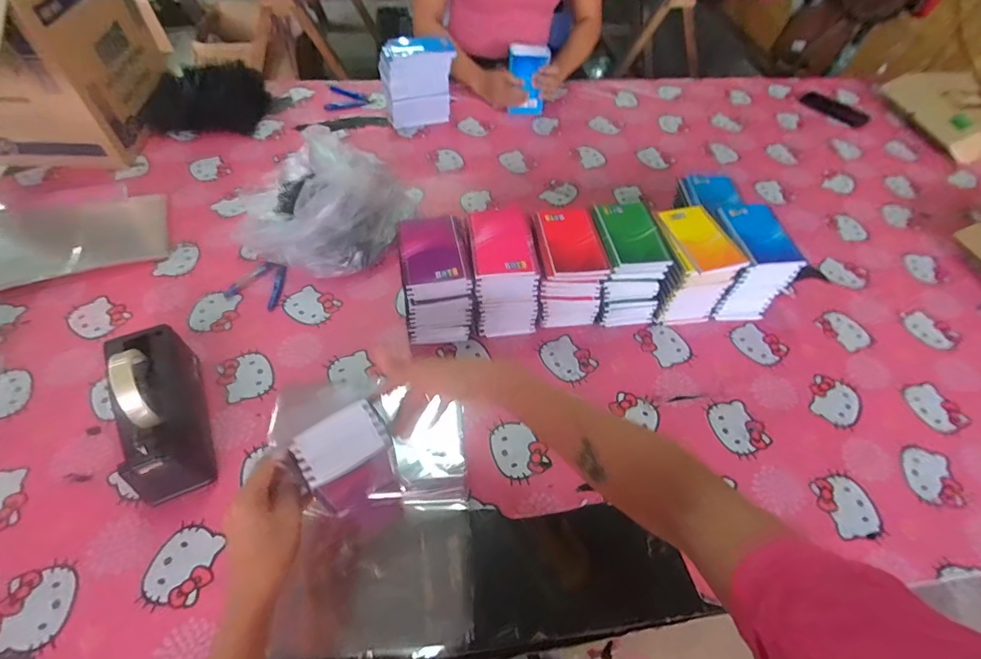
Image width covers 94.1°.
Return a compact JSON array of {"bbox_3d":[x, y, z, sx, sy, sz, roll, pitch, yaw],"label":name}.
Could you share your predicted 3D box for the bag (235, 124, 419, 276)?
[{"bbox_3d":[-0.292,-0.248,0.791,0.272,0.175,0.253,21,56,12],"label":"bag"}]

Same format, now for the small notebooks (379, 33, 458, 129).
[{"bbox_3d":[-0.167,-0.546,1.027,0.146,0.161,0.085,-13,56,-12],"label":"small notebooks"}]

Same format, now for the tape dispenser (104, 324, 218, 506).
[{"bbox_3d":[-0.409,0.099,0.566,0.075,0.127,0.212,-22,58,-18],"label":"tape dispenser"}]

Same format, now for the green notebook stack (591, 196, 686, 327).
[{"bbox_3d":[0.217,-0.103,0.745,0.110,0.138,0.141,-5,54,-6],"label":"green notebook stack"}]

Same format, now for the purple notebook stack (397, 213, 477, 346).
[{"bbox_3d":[-0.083,-0.069,0.693,0.102,0.145,0.135,-9,56,-10],"label":"purple notebook stack"}]

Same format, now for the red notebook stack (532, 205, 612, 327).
[{"bbox_3d":[0.117,-0.092,0.728,0.099,0.139,0.133,-3,54,-5],"label":"red notebook stack"}]

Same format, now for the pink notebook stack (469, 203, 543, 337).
[{"bbox_3d":[0.019,-0.087,0.719,0.099,0.142,0.138,-5,54,-7],"label":"pink notebook stack"}]

